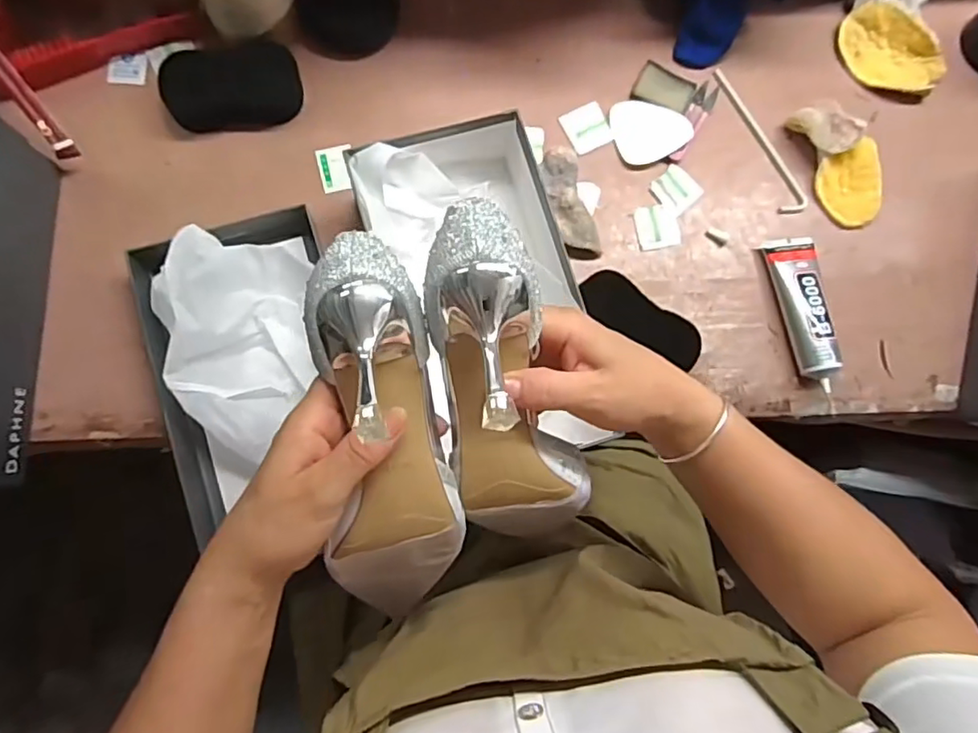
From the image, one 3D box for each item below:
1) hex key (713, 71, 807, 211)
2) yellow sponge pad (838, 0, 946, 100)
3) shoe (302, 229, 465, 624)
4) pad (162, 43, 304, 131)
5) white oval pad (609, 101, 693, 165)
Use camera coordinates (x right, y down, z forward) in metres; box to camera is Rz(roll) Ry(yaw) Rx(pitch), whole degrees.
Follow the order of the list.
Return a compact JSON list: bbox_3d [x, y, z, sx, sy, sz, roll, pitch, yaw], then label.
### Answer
[{"bbox_3d":[0.286,-0.239,0.637,0.028,0.005,0.171,-27,86,-8],"label":"hex key"},{"bbox_3d":[0.435,-0.339,0.651,0.118,0.011,0.069,37,113,0],"label":"yellow sponge pad"},{"bbox_3d":[-0.054,0.056,0.313,0.070,0.082,0.231,-6,109,-6],"label":"shoe"},{"bbox_3d":[-0.245,-0.268,0.578,0.126,0.041,0.061,-12,85,-6],"label":"pad"},{"bbox_3d":[0.168,-0.244,0.621,0.079,0.010,0.066,-5,84,-6],"label":"white oval pad"}]

